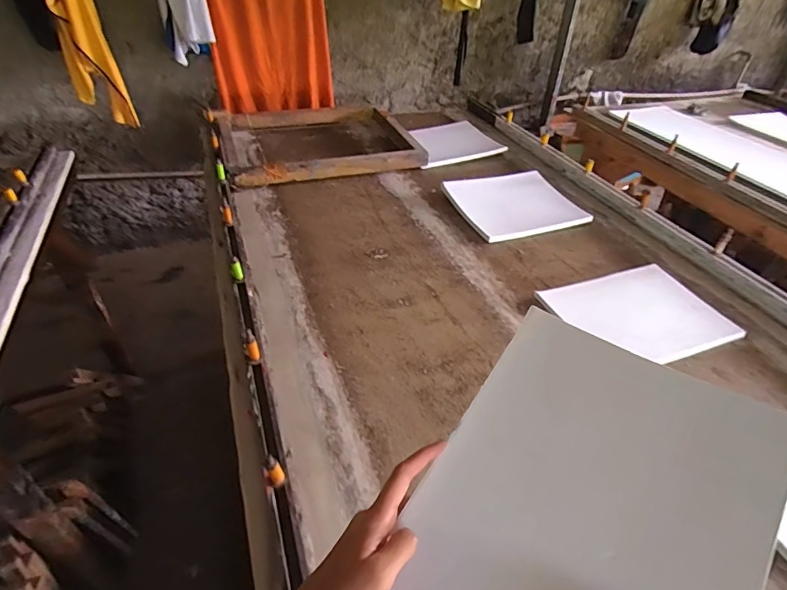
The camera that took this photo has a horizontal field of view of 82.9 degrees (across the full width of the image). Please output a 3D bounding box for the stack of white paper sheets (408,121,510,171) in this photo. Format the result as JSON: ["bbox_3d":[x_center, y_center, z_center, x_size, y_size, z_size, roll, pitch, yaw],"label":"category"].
[{"bbox_3d":[0.165,-0.451,1.318,0.255,0.028,0.218,-16,44,-21],"label":"stack of white paper sheets"}]

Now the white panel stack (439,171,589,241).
[{"bbox_3d":[0.273,-0.217,1.043,0.260,0.025,0.247,-13,43,-18],"label":"white panel stack"}]

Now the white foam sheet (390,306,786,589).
[{"bbox_3d":[0.127,0.153,0.304,0.199,0.015,0.261,26,71,26],"label":"white foam sheet"}]

